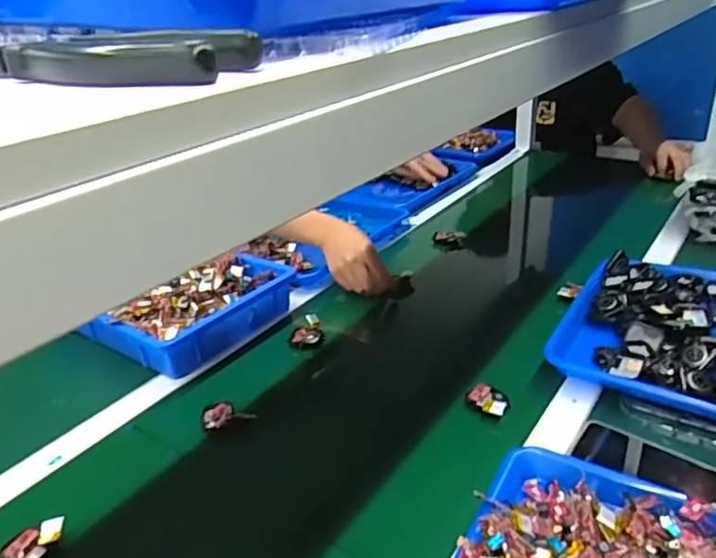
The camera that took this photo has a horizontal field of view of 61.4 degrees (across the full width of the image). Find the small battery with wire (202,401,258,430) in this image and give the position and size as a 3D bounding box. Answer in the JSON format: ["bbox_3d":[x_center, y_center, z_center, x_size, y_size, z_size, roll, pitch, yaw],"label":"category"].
[{"bbox_3d":[-0.150,0.154,0.696,0.058,0.011,0.034,-12,26,-16],"label":"small battery with wire"}]

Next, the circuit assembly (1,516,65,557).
[{"bbox_3d":[-0.295,0.238,0.550,0.036,0.011,0.047,4,26,16],"label":"circuit assembly"}]

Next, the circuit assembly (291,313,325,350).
[{"bbox_3d":[-0.073,0.073,0.841,0.045,0.029,0.043,-8,26,-9],"label":"circuit assembly"}]

